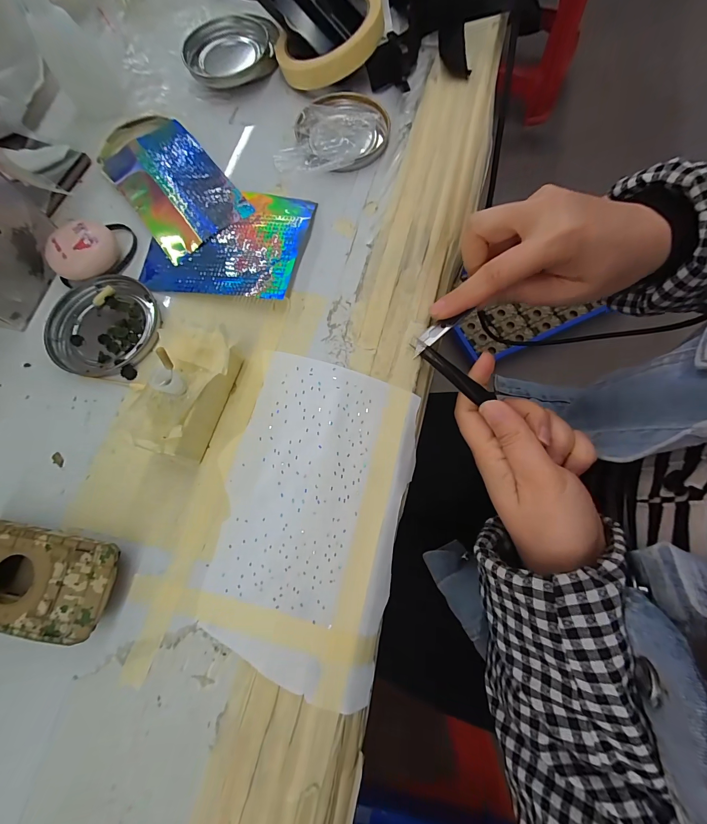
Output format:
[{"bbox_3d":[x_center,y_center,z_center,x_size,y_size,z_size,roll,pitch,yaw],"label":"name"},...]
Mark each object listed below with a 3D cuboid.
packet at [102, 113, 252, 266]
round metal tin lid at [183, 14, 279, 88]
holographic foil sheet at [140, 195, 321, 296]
[{"bbox_3d":[-0.154,-0.195,0.273,0.076,0.009,0.148,-37,74,-8],"label":"packet"},{"bbox_3d":[-0.113,-0.337,0.311,0.088,0.016,0.076,-15,72,-1],"label":"round metal tin lid"},{"bbox_3d":[-0.097,-0.135,0.257,0.121,0.011,0.099,10,75,5],"label":"holographic foil sheet"}]

